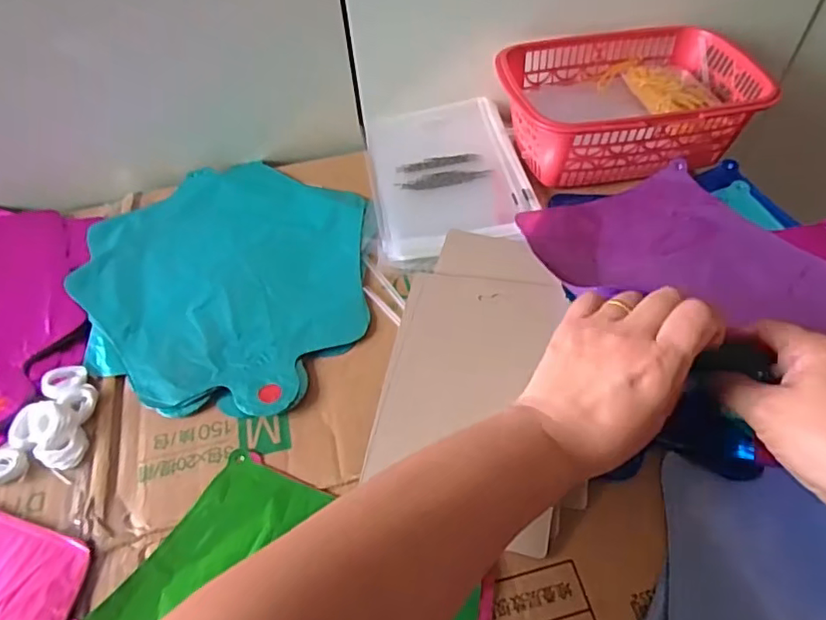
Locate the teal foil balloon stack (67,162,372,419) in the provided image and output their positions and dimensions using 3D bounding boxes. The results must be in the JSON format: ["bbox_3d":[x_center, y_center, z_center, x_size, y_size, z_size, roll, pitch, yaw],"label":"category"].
[{"bbox_3d":[-0.148,-0.032,0.466,0.246,0.016,0.230,25,58,20],"label":"teal foil balloon stack"}]

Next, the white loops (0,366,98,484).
[{"bbox_3d":[-0.242,0.078,0.384,0.056,0.013,0.088,15,55,14],"label":"white loops"}]

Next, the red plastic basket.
[{"bbox_3d":[0.185,-0.188,0.517,0.208,0.067,0.155,-9,53,-4],"label":"red plastic basket"}]

